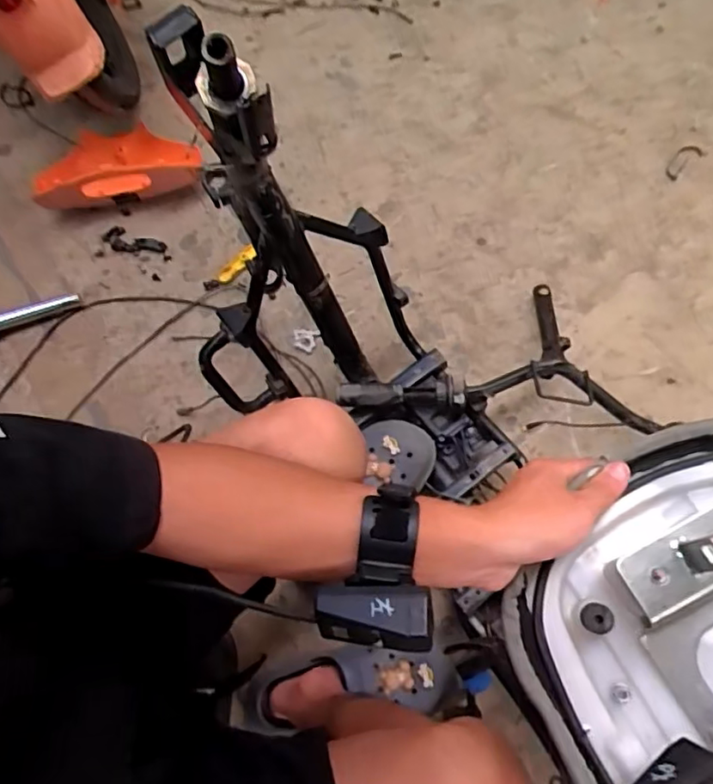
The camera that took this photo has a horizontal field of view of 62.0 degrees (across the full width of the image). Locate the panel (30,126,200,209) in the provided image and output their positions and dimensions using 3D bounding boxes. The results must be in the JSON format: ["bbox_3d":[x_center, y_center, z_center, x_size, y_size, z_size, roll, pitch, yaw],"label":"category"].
[{"bbox_3d":[-0.412,-0.406,1.029,0.275,0.086,0.151,-12,70,-1],"label":"panel"}]

